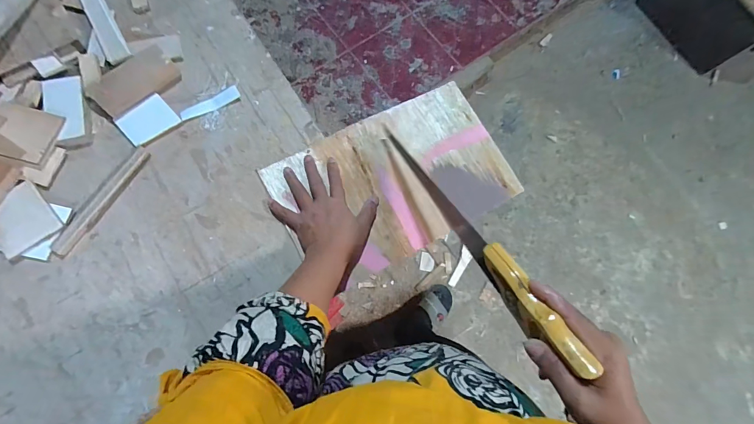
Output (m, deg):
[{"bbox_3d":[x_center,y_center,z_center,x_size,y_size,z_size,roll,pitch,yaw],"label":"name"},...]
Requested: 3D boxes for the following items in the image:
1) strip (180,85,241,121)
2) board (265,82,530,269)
[{"bbox_3d":[-0.262,-0.169,0.557,0.093,0.006,0.022,-29,90,-7],"label":"strip"},{"bbox_3d":[0.028,-0.048,0.554,0.350,0.009,0.219,-27,81,-11],"label":"board"}]

